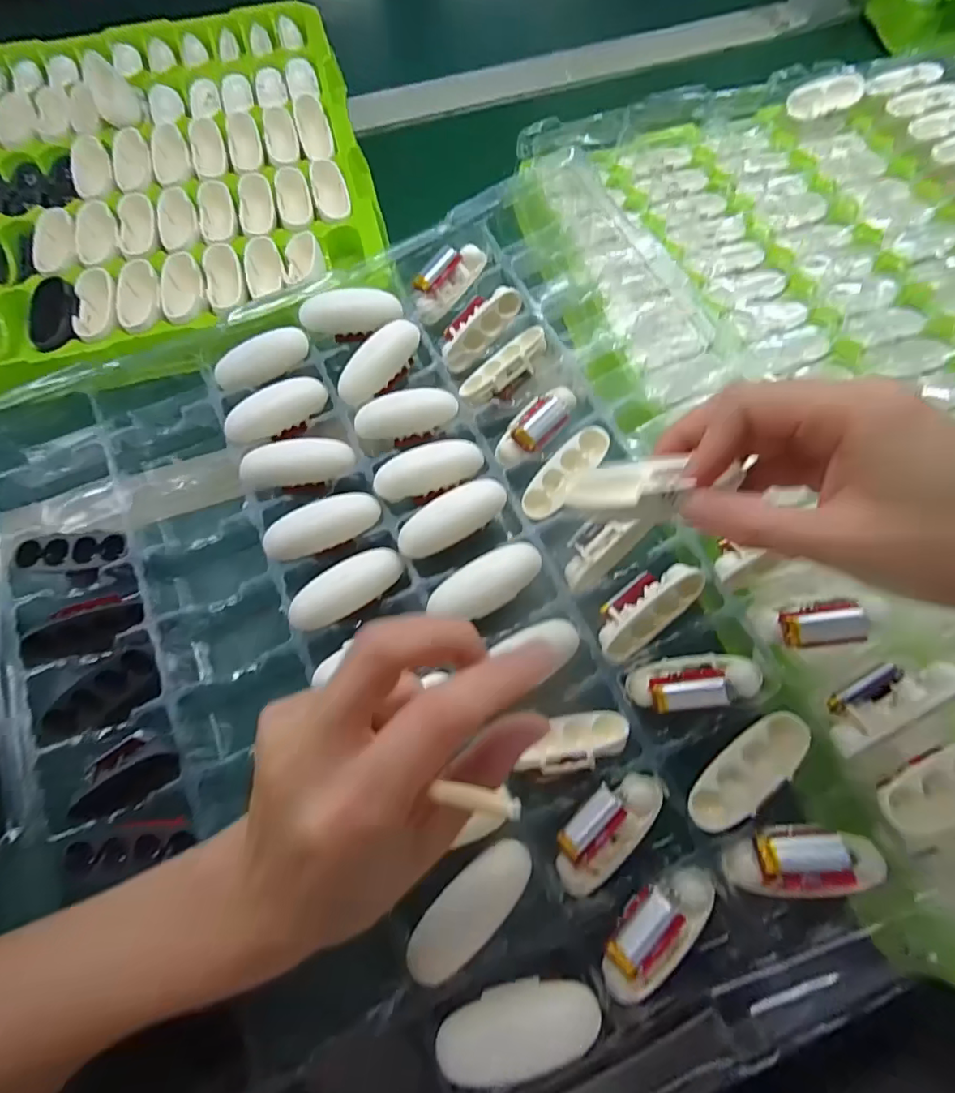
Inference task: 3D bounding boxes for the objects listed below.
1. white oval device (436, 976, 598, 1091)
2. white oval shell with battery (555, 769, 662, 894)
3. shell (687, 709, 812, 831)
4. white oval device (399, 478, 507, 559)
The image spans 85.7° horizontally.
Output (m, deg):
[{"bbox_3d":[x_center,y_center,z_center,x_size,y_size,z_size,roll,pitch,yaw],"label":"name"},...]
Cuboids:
[{"bbox_3d":[0.017,0.202,0.218,0.066,0.016,0.026,-12,69,-4],"label":"white oval device"},{"bbox_3d":[0.061,0.133,0.244,0.030,0.012,0.064,42,74,15],"label":"white oval shell with battery"},{"bbox_3d":[0.125,0.104,0.241,0.064,0.013,0.025,-44,74,-1],"label":"shell"},{"bbox_3d":[-0.014,-0.018,0.293,0.066,0.016,0.023,-31,71,-11],"label":"white oval device"}]

